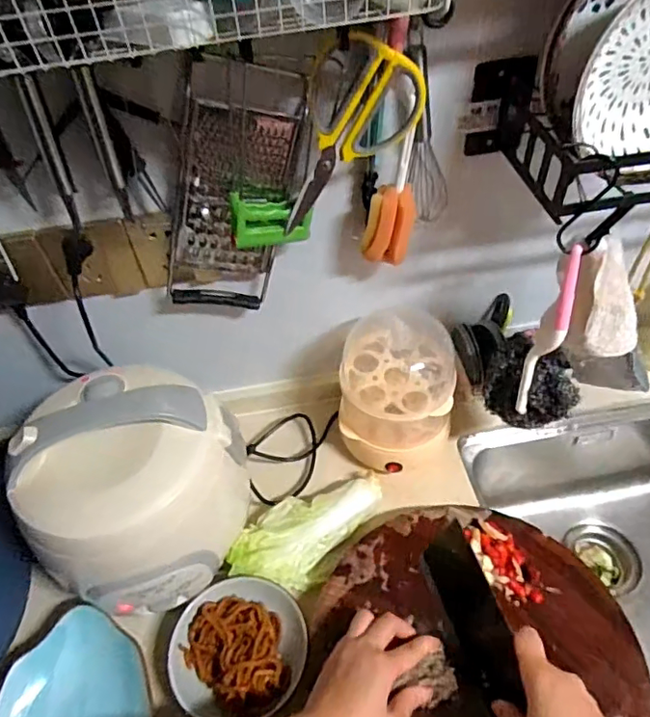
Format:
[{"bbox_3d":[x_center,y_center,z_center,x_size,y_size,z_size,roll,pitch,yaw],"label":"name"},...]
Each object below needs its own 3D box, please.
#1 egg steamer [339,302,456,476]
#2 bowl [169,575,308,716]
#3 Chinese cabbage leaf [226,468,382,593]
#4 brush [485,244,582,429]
[{"bbox_3d":[0.086,0.036,0.667,0.135,0.170,0.125,15,52,16],"label":"egg steamer"},{"bbox_3d":[-0.088,0.298,0.563,0.135,0.042,0.131,8,50,10],"label":"bowl"},{"bbox_3d":[-0.020,0.200,0.656,0.097,0.054,0.195,29,57,26],"label":"Chinese cabbage leaf"},{"bbox_3d":[0.225,-0.014,0.560,0.093,0.193,0.079,14,51,15],"label":"brush"}]

